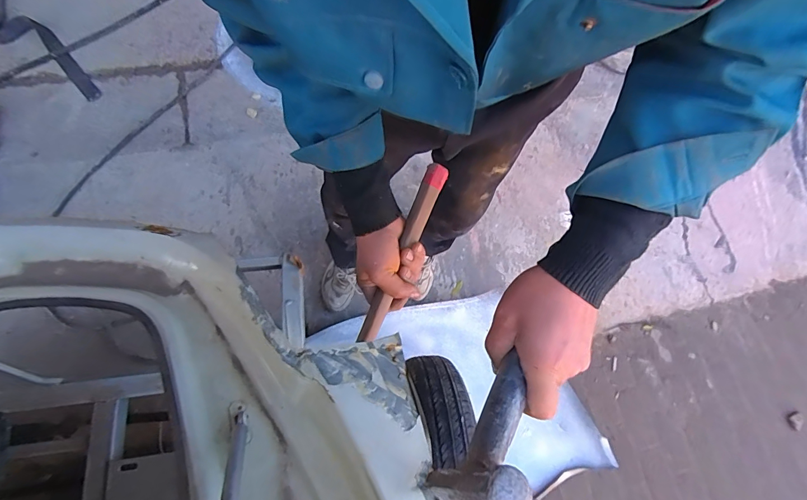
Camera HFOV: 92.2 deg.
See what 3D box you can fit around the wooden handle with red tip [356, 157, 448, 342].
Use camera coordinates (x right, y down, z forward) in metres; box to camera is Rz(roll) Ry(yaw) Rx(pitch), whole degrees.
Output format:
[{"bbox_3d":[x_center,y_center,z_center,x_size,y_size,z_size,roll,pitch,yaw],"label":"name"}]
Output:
[{"bbox_3d":[-0.002,0.004,0.531,0.030,0.031,0.256,23,88,6],"label":"wooden handle with red tip"}]

